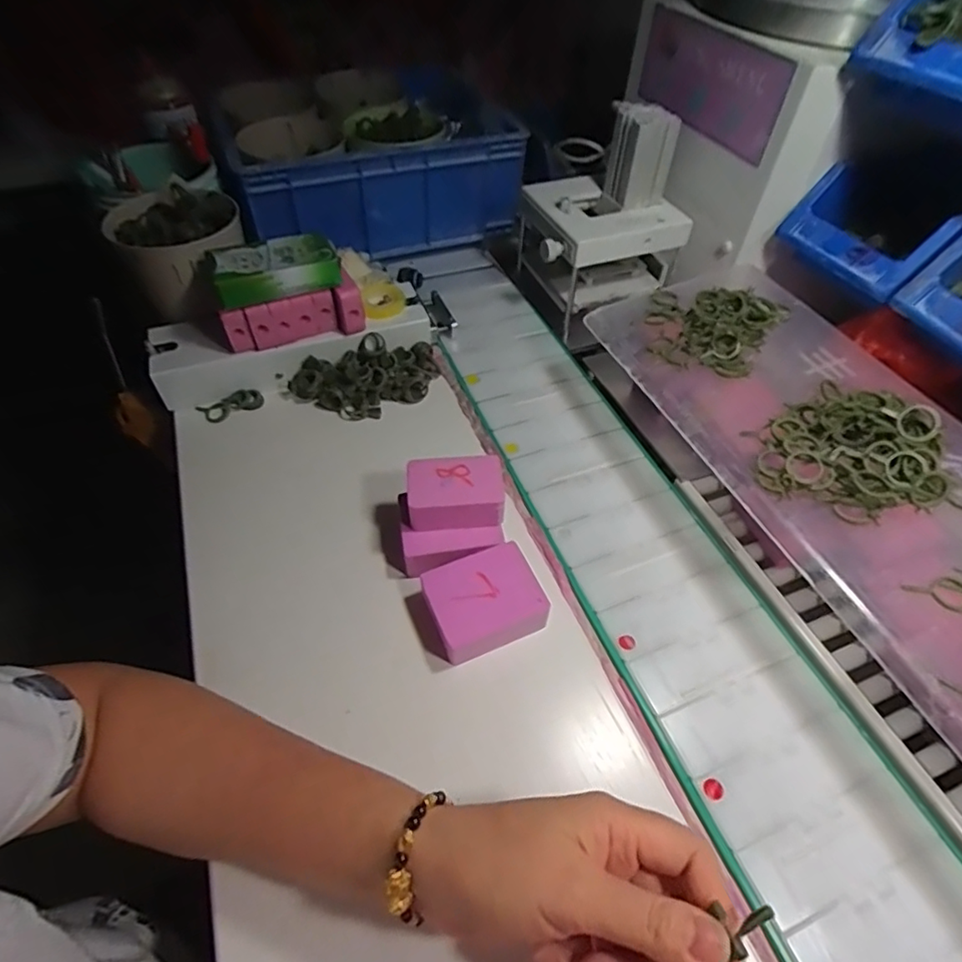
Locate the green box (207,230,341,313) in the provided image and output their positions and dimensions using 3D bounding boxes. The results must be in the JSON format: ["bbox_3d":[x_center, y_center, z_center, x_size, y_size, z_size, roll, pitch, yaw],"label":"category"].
[{"bbox_3d":[-0.179,-0.185,0.492,0.099,0.031,0.060,-21,54,-18],"label":"green box"}]

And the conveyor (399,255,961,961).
[{"bbox_3d":[0.147,0.067,0.436,0.170,0.038,0.853,-18,53,-13],"label":"conveyor"}]

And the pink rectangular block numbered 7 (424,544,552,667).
[{"bbox_3d":[0.002,0.084,0.395,0.074,0.028,0.060,-19,53,-14],"label":"pink rectangular block numbered 7"}]

